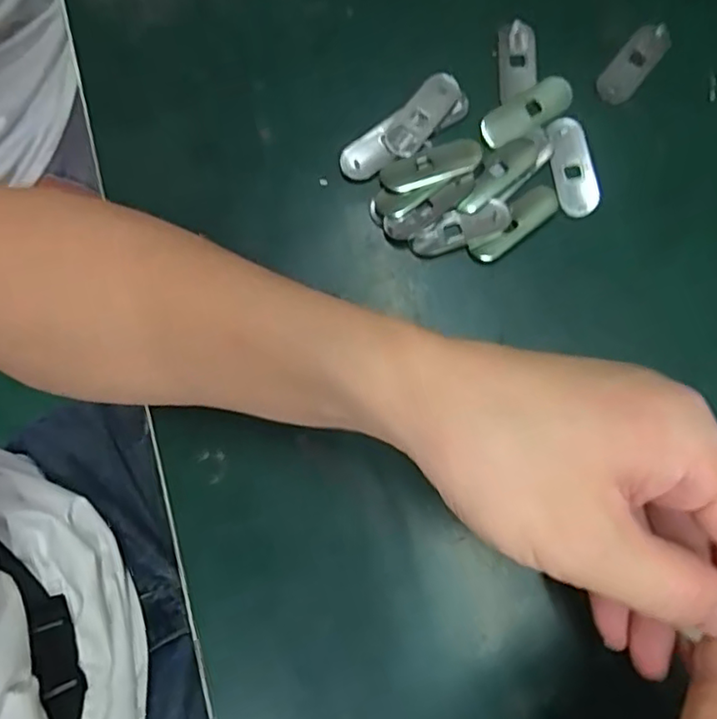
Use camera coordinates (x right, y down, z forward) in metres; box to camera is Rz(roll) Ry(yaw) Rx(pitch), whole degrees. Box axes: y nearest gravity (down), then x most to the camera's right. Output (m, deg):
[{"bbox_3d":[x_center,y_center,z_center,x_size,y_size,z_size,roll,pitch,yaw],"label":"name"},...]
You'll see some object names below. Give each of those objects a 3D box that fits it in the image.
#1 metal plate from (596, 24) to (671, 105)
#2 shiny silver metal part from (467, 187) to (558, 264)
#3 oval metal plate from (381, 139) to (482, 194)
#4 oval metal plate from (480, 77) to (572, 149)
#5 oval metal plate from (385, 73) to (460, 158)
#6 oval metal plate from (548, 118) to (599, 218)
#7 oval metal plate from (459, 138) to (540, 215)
[{"bbox_3d":[0.139,-0.150,0.308,0.018,0.004,0.049,39,81,9],"label":"metal plate"},{"bbox_3d":[0.075,-0.067,0.292,0.051,0.004,0.018,-39,80,-7],"label":"shiny silver metal part"},{"bbox_3d":[0.036,-0.095,0.299,0.050,0.004,0.020,-19,78,-3],"label":"oval metal plate"},{"bbox_3d":[0.084,-0.124,0.303,0.049,0.005,0.019,-31,79,-6],"label":"oval metal plate"},{"bbox_3d":[0.032,-0.123,0.304,0.017,0.004,0.049,39,81,9],"label":"oval metal plate"},{"bbox_3d":[0.105,-0.094,0.297,0.020,0.005,0.050,-5,77,0],"label":"oval metal plate"},{"bbox_3d":[0.069,-0.090,0.299,0.050,0.005,0.017,-39,80,-7],"label":"oval metal plate"}]

